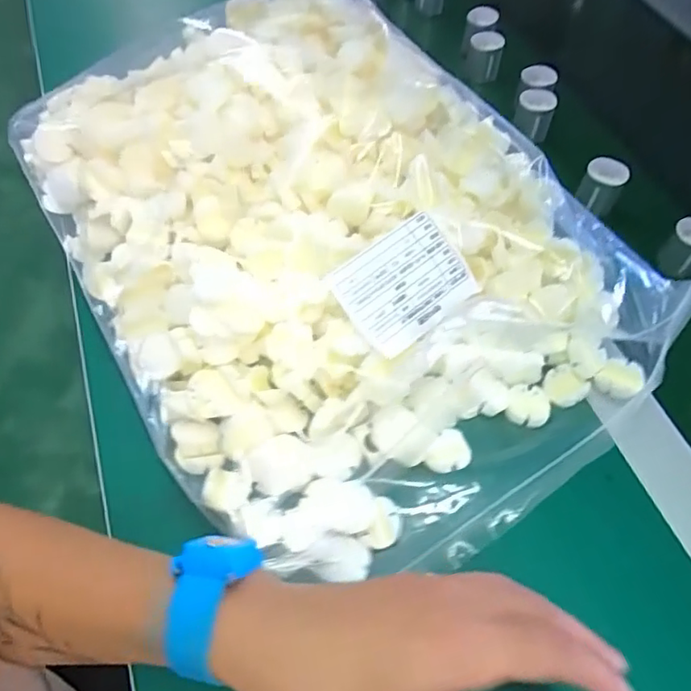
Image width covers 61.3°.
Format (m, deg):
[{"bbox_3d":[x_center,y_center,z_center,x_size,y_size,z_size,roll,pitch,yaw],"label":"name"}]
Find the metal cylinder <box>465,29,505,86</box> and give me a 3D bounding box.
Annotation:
[{"bbox_3d":[0.131,-0.272,0.554,0.031,0.043,0.034,8,60,6],"label":"metal cylinder"}]

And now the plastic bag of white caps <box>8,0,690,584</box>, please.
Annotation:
[{"bbox_3d":[-0.030,-0.089,0.390,0.321,0.085,0.451,-39,66,-19],"label":"plastic bag of white caps"}]

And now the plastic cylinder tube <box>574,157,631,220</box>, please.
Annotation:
[{"bbox_3d":[0.198,-0.122,0.455,0.029,0.033,0.035,26,64,16],"label":"plastic cylinder tube"}]

